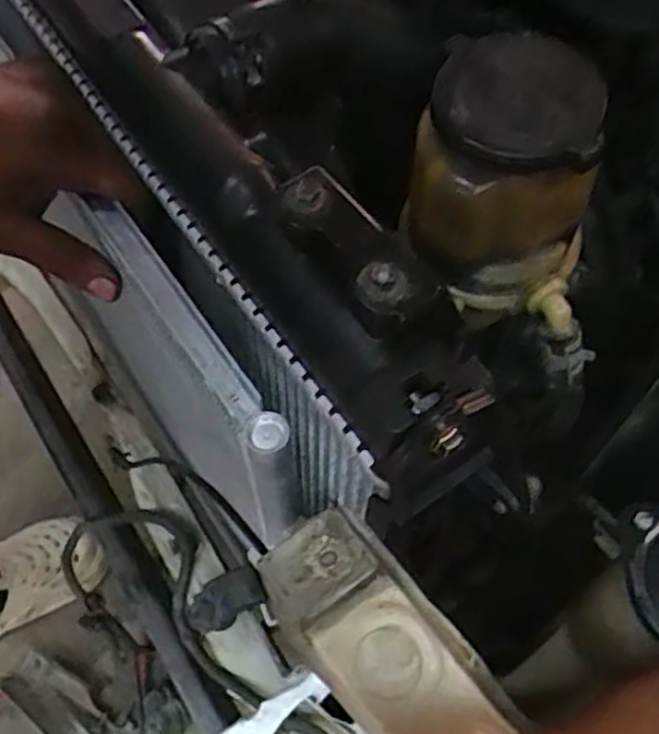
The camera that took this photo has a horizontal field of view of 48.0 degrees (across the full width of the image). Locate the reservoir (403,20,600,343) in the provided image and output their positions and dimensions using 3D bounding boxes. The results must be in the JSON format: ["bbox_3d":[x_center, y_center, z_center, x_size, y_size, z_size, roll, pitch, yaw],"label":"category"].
[{"bbox_3d":[0.077,-0.082,0.327,0.085,0.090,0.088,12,67,8],"label":"reservoir"}]

